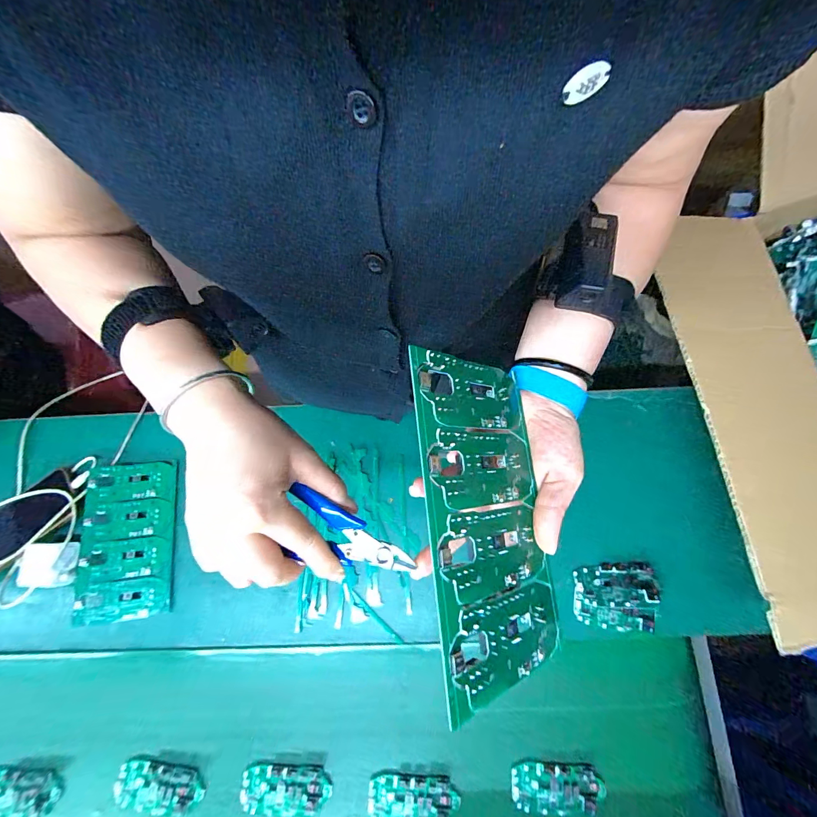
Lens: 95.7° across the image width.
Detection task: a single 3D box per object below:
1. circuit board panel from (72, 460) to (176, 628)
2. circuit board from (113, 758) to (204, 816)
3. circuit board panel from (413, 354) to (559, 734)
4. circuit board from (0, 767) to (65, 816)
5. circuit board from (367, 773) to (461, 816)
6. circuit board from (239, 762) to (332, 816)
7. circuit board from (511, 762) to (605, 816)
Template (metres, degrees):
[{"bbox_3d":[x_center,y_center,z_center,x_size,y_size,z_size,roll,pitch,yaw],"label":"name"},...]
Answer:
[{"bbox_3d":[-0.363,0.168,0.481,0.110,0.013,0.191,-4,70,-10],"label":"circuit board panel"},{"bbox_3d":[-0.278,0.423,0.413,0.097,0.010,0.045,2,76,3],"label":"circuit board"},{"bbox_3d":[0.048,0.059,0.224,0.103,0.004,0.186,5,73,-41],"label":"circuit board panel"},{"bbox_3d":[-0.439,0.430,0.413,0.099,0.011,0.046,-1,74,0],"label":"circuit board"},{"bbox_3d":[0.005,0.430,0.403,0.097,0.009,0.046,0,76,3],"label":"circuit board"},{"bbox_3d":[-0.137,0.422,0.410,0.097,0.008,0.044,3,76,3],"label":"circuit board"},{"bbox_3d":[0.161,0.412,0.402,0.094,0.010,0.042,-1,76,2],"label":"circuit board"}]

